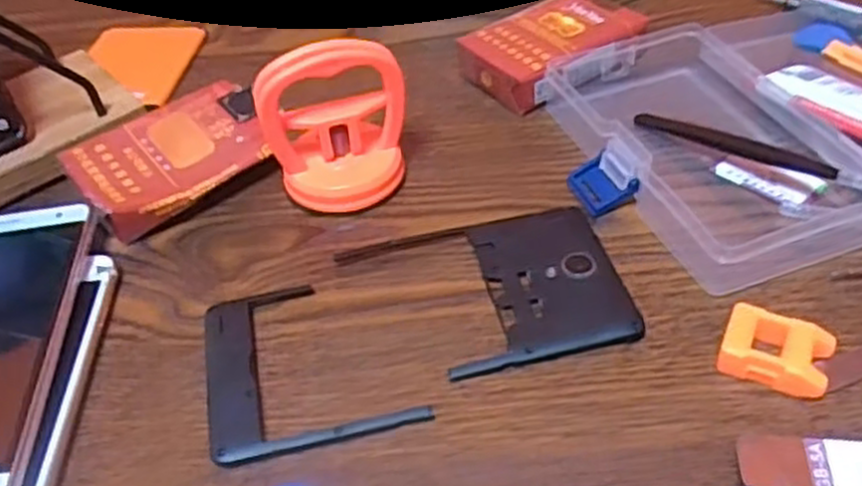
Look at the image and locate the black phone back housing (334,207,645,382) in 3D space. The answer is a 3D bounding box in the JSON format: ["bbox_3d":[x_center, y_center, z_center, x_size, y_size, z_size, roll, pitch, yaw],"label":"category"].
[{"bbox_3d":[0.023,0.017,0.308,0.098,0.006,0.075,-11,44,-6],"label":"black phone back housing"}]

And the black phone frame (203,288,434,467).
[{"bbox_3d":[-0.046,0.042,0.289,0.070,0.005,0.075,-14,44,-9],"label":"black phone frame"}]

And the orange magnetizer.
[{"bbox_3d":[0.118,0.038,0.272,0.034,0.013,0.025,16,47,20],"label":"orange magnetizer"}]

